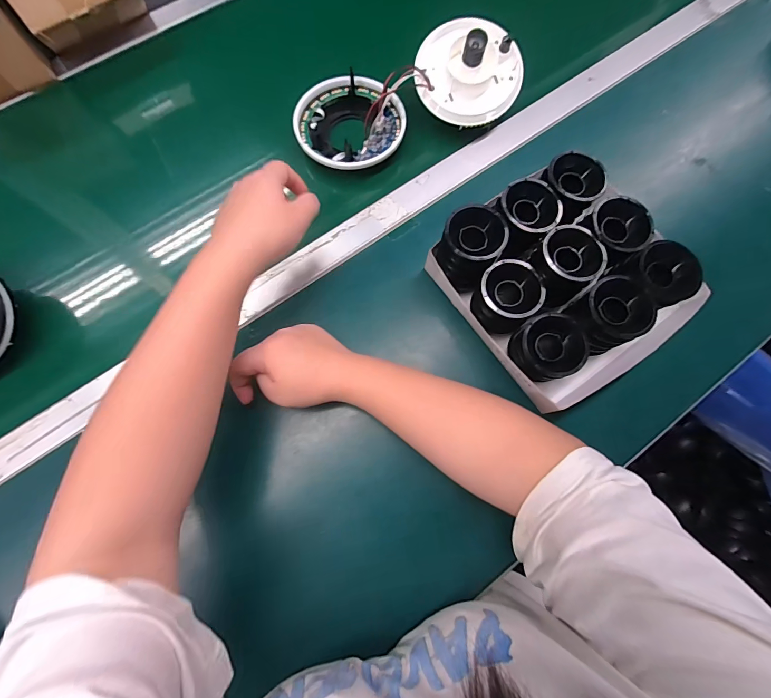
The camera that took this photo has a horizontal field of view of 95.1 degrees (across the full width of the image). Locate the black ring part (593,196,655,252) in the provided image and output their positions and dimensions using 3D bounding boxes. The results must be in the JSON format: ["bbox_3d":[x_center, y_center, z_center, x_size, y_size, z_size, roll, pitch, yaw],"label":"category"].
[{"bbox_3d":[0.224,-0.116,0.338,0.053,0.021,0.055,0,75,0],"label":"black ring part"}]

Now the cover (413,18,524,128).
[{"bbox_3d":[0.100,-0.332,0.411,0.126,0.052,0.116,0,97,2],"label":"cover"}]

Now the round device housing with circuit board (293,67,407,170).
[{"bbox_3d":[-0.044,-0.282,0.438,0.131,0.029,0.114,-4,75,-1],"label":"round device housing with circuit board"}]

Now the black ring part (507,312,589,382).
[{"bbox_3d":[0.148,0.000,0.326,0.063,0.028,0.057,-27,76,-7],"label":"black ring part"}]

